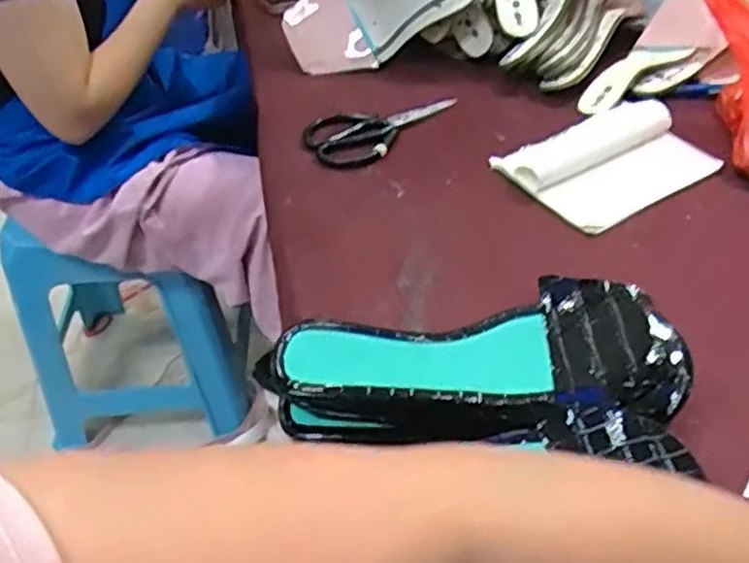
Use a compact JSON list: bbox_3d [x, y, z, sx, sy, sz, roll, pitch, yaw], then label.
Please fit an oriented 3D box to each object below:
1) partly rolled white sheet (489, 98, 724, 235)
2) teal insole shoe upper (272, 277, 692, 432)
[{"bbox_3d":[0.257,-0.135,0.814,0.204,0.026,0.144,-24,46,-19],"label":"partly rolled white sheet"},{"bbox_3d":[0.069,0.043,0.489,0.249,0.036,0.110,0,42,4],"label":"teal insole shoe upper"}]

